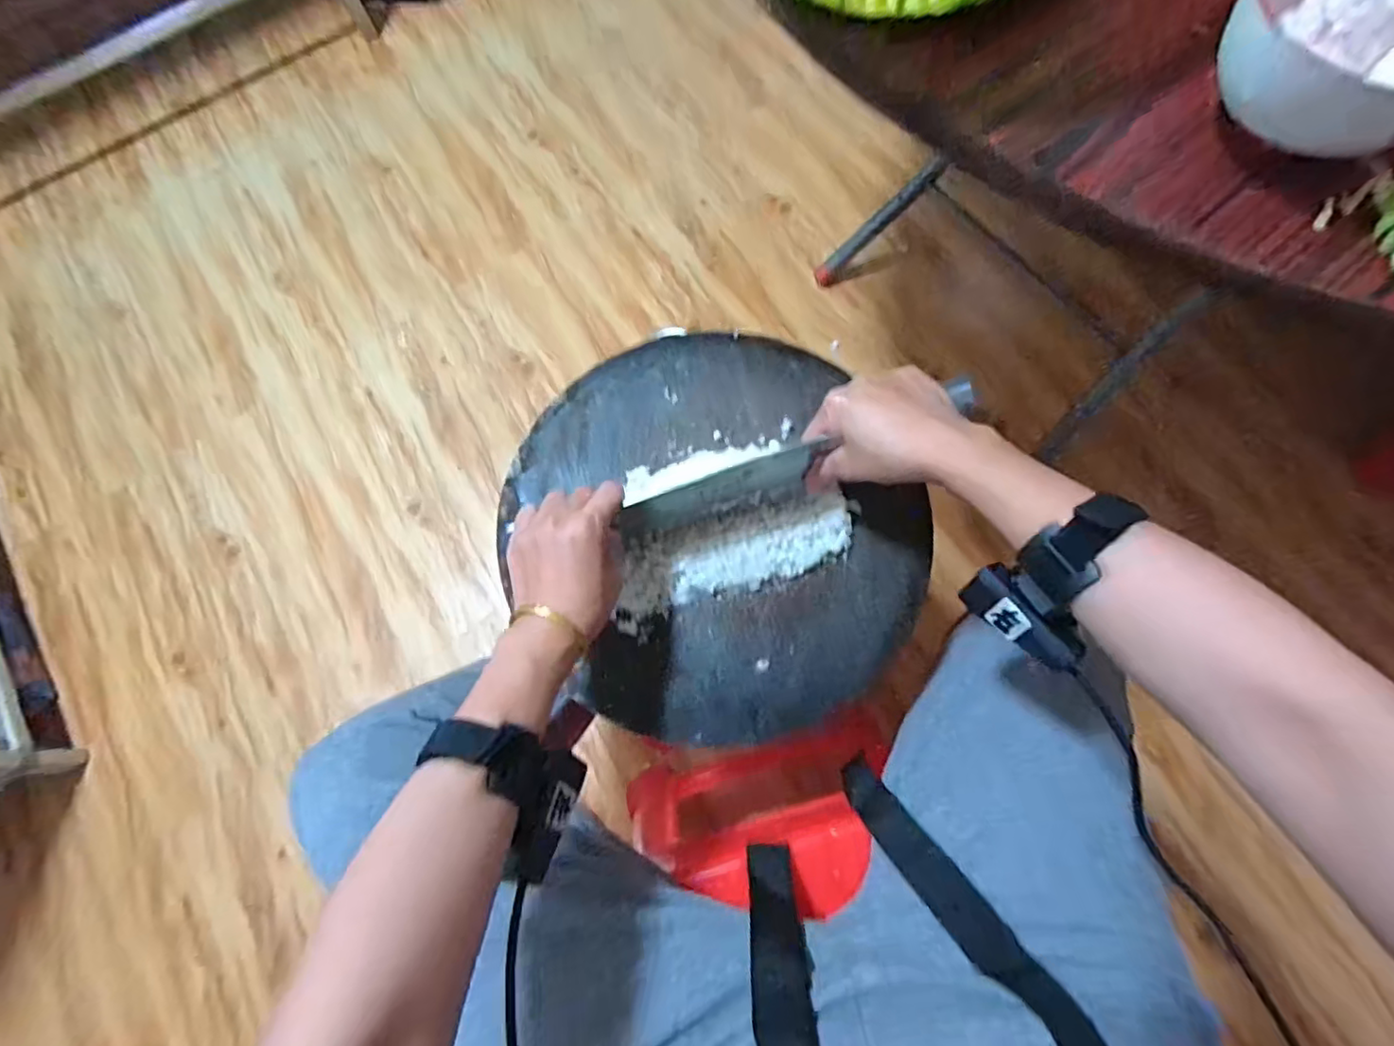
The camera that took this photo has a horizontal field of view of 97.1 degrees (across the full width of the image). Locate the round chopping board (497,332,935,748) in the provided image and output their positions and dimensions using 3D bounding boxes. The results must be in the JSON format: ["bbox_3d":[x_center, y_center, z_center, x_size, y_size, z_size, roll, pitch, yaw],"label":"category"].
[{"bbox_3d":[0.013,-0.002,0.500,0.301,0.022,0.336,-24,75,-5],"label":"round chopping board"}]

